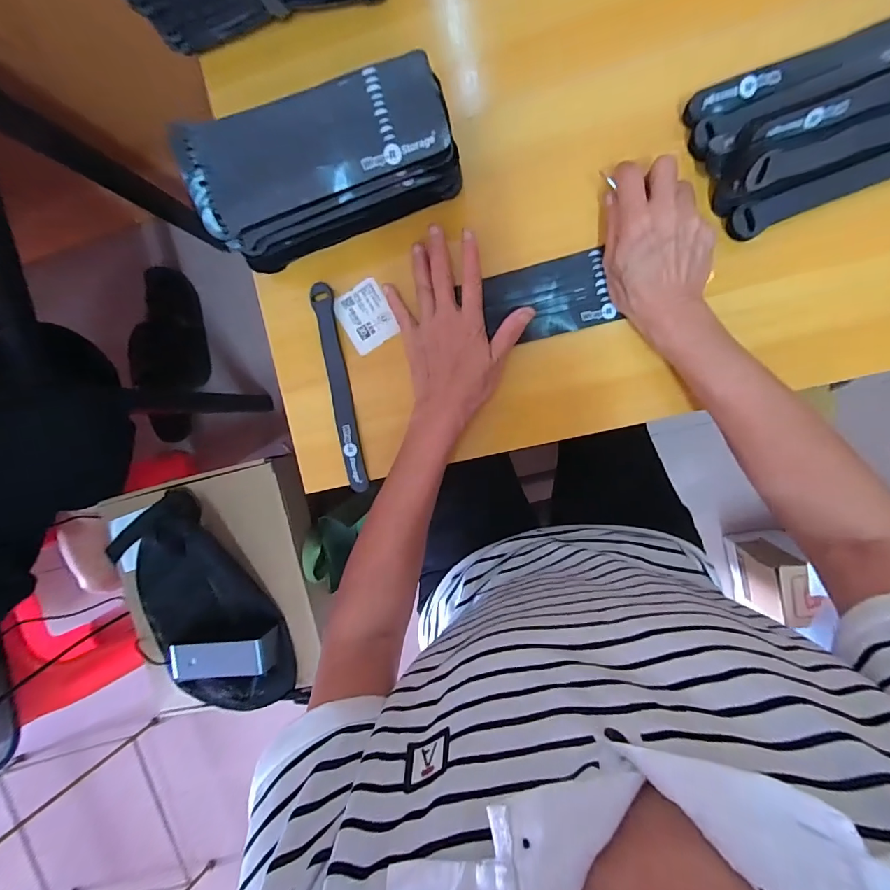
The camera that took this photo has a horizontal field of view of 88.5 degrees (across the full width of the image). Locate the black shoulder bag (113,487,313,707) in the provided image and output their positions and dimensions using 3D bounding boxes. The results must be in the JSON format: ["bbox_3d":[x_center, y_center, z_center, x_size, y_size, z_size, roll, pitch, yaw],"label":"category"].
[{"bbox_3d":[-0.327,0.224,0.619,0.166,0.064,0.311,-35,90,9],"label":"black shoulder bag"}]

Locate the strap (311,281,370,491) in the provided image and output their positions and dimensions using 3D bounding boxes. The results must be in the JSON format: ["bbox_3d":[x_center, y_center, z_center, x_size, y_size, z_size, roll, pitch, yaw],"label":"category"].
[{"bbox_3d":[-0.100,-0.053,0.437,0.021,0.009,0.196,-10,93,-3],"label":"strap"}]

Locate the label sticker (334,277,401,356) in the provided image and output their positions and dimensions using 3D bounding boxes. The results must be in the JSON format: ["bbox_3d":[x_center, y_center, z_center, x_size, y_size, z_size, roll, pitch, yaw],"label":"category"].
[{"bbox_3d":[-0.074,-0.121,0.433,0.046,0.005,0.059,-29,91,9],"label":"label sticker"}]

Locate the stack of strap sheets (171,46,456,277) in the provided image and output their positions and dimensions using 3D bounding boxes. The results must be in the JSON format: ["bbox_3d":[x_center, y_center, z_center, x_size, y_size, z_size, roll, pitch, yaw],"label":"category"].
[{"bbox_3d":[-0.095,-0.226,0.374,0.202,0.092,0.084,-18,92,9],"label":"stack of strap sheets"}]

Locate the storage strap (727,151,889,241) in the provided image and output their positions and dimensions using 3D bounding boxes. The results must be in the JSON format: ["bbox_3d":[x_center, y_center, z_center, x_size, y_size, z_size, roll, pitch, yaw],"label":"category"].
[{"bbox_3d":[0.325,-0.208,0.358,0.191,0.016,0.025,-19,92,9],"label":"storage strap"}]

